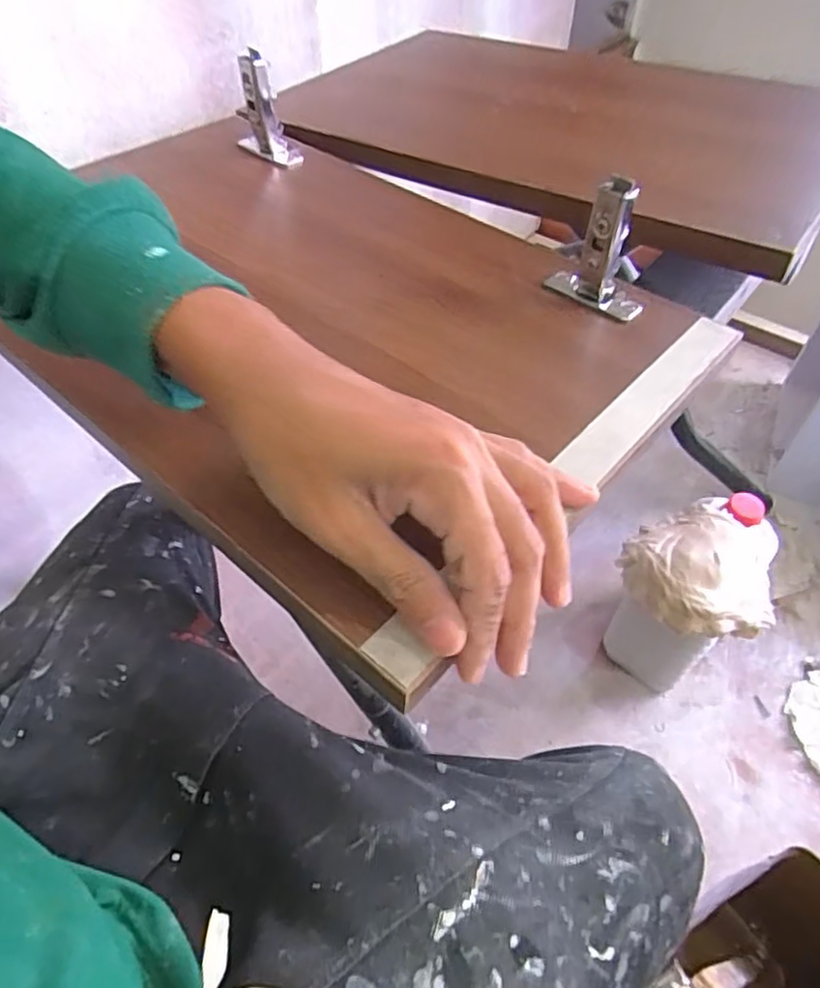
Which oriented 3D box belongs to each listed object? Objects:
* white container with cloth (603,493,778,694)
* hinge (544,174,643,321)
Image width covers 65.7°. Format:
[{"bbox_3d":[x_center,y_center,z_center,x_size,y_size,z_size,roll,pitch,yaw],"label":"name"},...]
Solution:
[{"bbox_3d":[0.351,0.140,0.795,0.192,0.239,0.156,-25,55,-19],"label":"white container with cloth"},{"bbox_3d":[0.118,-0.151,0.381,0.059,0.078,0.025,29,57,22],"label":"hinge"}]

